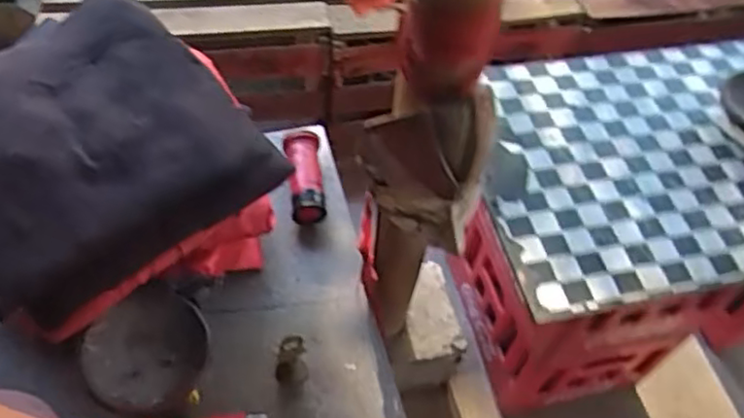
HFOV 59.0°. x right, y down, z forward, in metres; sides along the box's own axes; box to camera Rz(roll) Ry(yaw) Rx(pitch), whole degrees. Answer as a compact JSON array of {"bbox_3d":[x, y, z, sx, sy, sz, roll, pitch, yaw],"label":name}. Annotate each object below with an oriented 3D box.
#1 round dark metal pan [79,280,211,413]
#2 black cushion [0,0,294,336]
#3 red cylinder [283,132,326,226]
[{"bbox_3d":[-0.296,0.188,0.868,0.158,0.034,0.146,2,75,-10],"label":"round dark metal pan"},{"bbox_3d":[-0.339,-0.081,0.787,0.339,0.111,0.330,38,59,20],"label":"black cushion"},{"bbox_3d":[-0.111,-0.060,1.087,0.055,0.064,0.158,-3,54,-8],"label":"red cylinder"}]

